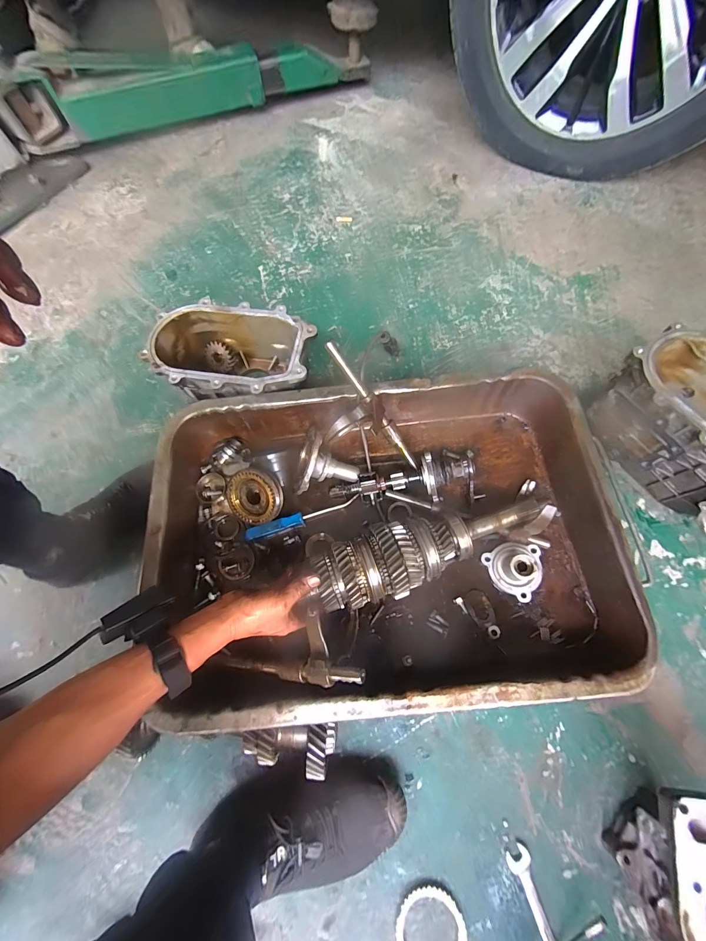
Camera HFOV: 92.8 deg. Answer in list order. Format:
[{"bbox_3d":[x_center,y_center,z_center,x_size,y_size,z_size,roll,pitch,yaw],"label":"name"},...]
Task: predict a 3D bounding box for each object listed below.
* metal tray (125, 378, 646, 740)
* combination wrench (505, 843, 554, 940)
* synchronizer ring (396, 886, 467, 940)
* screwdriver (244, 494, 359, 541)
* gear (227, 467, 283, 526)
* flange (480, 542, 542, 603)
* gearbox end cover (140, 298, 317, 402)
[{"bbox_3d":[0.031,0.087,0.504,0.636,0.111,0.442,-6,70,0],"label":"metal tray"},{"bbox_3d":[0.223,0.535,0.380,0.026,0.013,0.167,-18,70,-4],"label":"combination wrench"},{"bbox_3d":[0.090,0.535,0.385,0.079,0.010,0.081,-1,70,2],"label":"synchronizer ring"},{"bbox_3d":[-0.083,0.079,0.552,0.190,0.016,0.020,-18,70,-4],"label":"screwdriver"},{"bbox_3d":[-0.159,0.044,0.544,0.089,0.023,0.093,8,104,10],"label":"gear"},{"bbox_3d":[0.248,0.144,0.489,0.077,0.059,0.080,-22,71,-5],"label":"flange"},{"bbox_3d":[-0.208,-0.189,0.607,0.277,0.126,0.154,8,71,5],"label":"gearbox end cover"}]

